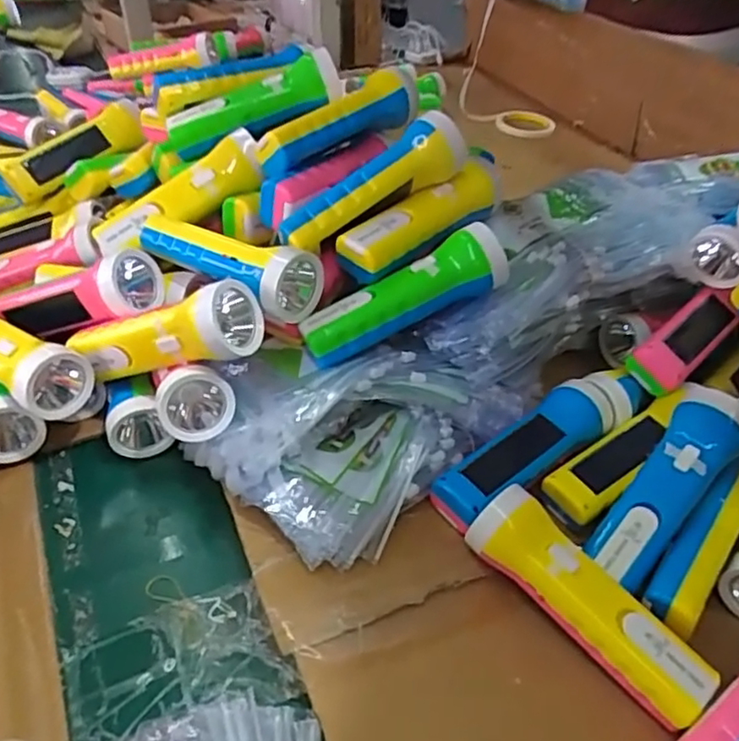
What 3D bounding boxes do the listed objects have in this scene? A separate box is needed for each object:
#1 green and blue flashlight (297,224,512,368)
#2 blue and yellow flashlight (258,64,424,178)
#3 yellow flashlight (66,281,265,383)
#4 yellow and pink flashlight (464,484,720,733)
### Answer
[{"bbox_3d":[0.028,-0.055,0.491,0.166,0.041,0.046,-27,46,-3],"label":"green and blue flashlight"},{"bbox_3d":[-0.027,-0.214,0.562,0.149,0.039,0.043,-26,45,0],"label":"blue and yellow flashlight"},{"bbox_3d":[-0.156,-0.024,0.480,0.167,0.052,0.041,-12,35,23],"label":"yellow flashlight"},{"bbox_3d":[0.136,0.140,0.401,0.041,0.044,0.159,-31,51,-33],"label":"yellow and pink flashlight"}]

